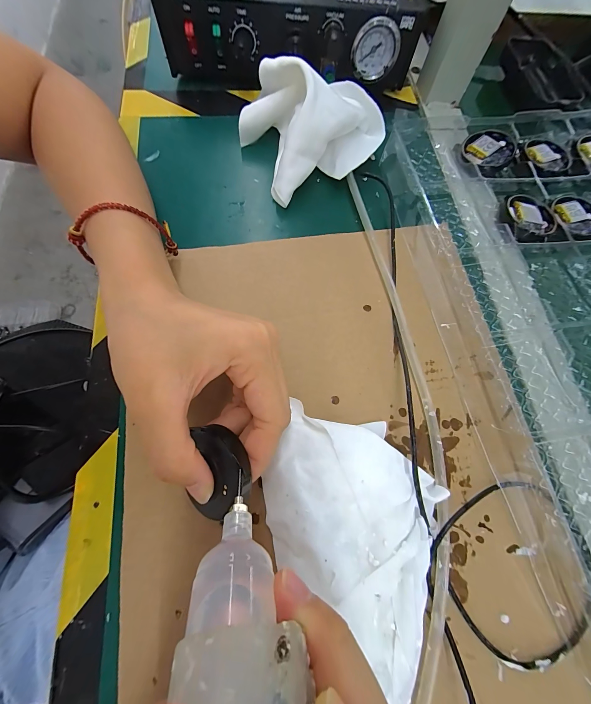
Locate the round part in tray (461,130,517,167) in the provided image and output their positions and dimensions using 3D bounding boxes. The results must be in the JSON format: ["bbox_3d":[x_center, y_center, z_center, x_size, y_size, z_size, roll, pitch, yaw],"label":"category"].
[{"bbox_3d":[0.180,-0.188,0.260,0.043,0.012,0.041,11,71,1],"label":"round part in tray"}]

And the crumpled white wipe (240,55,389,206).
[{"bbox_3d":[0.013,-0.198,0.234,0.106,0.064,0.097,-25,74,-11],"label":"crumpled white wipe"}]

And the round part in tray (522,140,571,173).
[{"bbox_3d":[0.240,-0.189,0.266,0.045,0.006,0.041,1,71,-3],"label":"round part in tray"}]

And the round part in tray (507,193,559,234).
[{"bbox_3d":[0.207,-0.119,0.241,0.040,0.011,0.040,1,71,-3],"label":"round part in tray"}]

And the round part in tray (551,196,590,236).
[{"bbox_3d":[0.256,-0.124,0.250,0.044,0.004,0.042,1,71,-3],"label":"round part in tray"}]

